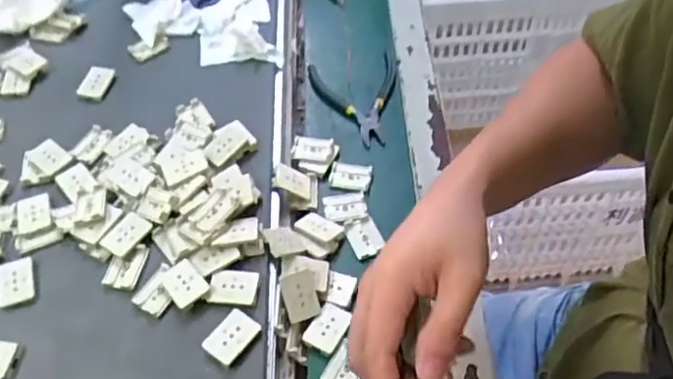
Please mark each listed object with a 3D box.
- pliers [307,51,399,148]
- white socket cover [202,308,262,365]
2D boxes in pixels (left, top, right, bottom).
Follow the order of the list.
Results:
[{"bbox_3d":[0.013,-0.100,0.644,0.089,0.018,0.133,6,54,8],"label":"pliers"},{"bbox_3d":[-0.077,0.108,0.457,0.027,0.006,0.039,34,62,25],"label":"white socket cover"}]

